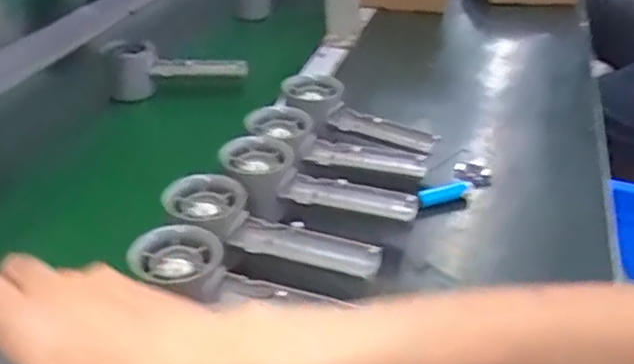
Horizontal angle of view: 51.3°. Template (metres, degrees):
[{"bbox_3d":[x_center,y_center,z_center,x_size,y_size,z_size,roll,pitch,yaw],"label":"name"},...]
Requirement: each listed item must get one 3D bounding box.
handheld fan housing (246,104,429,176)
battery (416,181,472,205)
[{"bbox_3d":[0.016,-0.032,0.586,0.161,0.025,0.046,18,35,2],"label":"handheld fan housing"},{"bbox_3d":[0.110,0.011,0.577,0.049,0.018,0.012,-10,36,-16],"label":"battery"}]

